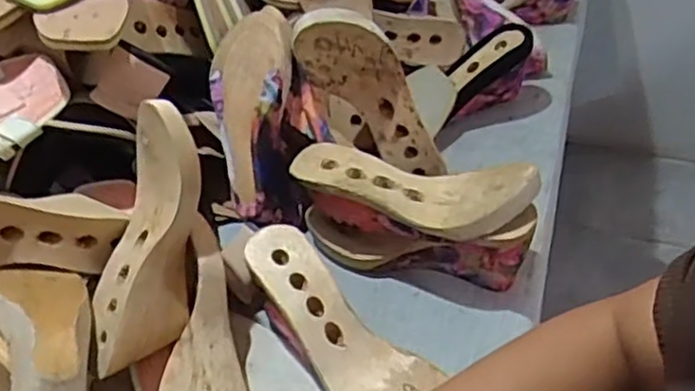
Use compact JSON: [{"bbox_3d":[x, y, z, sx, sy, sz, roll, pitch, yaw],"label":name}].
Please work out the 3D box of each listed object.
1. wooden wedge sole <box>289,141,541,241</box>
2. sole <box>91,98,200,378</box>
[{"bbox_3d":[0.057,-0.015,0.678,0.236,0.047,0.079,12,48,16],"label":"wooden wedge sole"},{"bbox_3d":[-0.173,0.032,0.617,0.070,0.222,0.068,15,7,19],"label":"sole"}]

